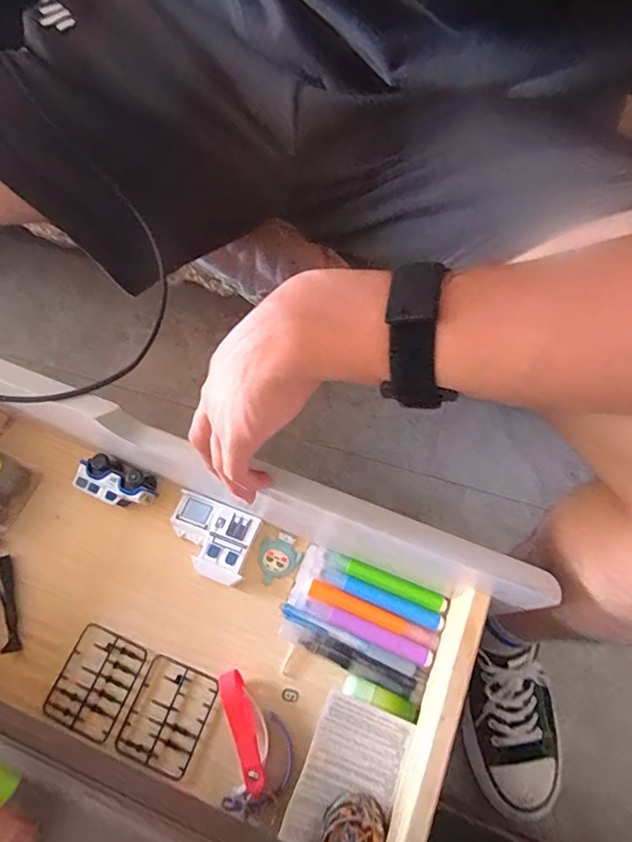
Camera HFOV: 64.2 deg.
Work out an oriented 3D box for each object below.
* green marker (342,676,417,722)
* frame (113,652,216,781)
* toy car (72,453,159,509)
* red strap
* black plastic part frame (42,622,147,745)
[{"bbox_3d":[0.057,0.244,0.443,0.066,0.013,0.016,17,71,9],"label":"green marker"},{"bbox_3d":[-0.134,0.265,0.453,0.069,0.004,0.084,20,71,10],"label":"frame"},{"bbox_3d":[-0.205,0.067,0.527,0.078,0.041,0.042,21,72,10],"label":"toy car"},{"bbox_3d":[-0.063,0.266,0.437,0.020,0.026,0.091,-21,70,-5],"label":"red strap"},{"bbox_3d":[-0.204,0.240,0.466,0.070,0.004,0.084,22,72,11],"label":"black plastic part frame"}]

